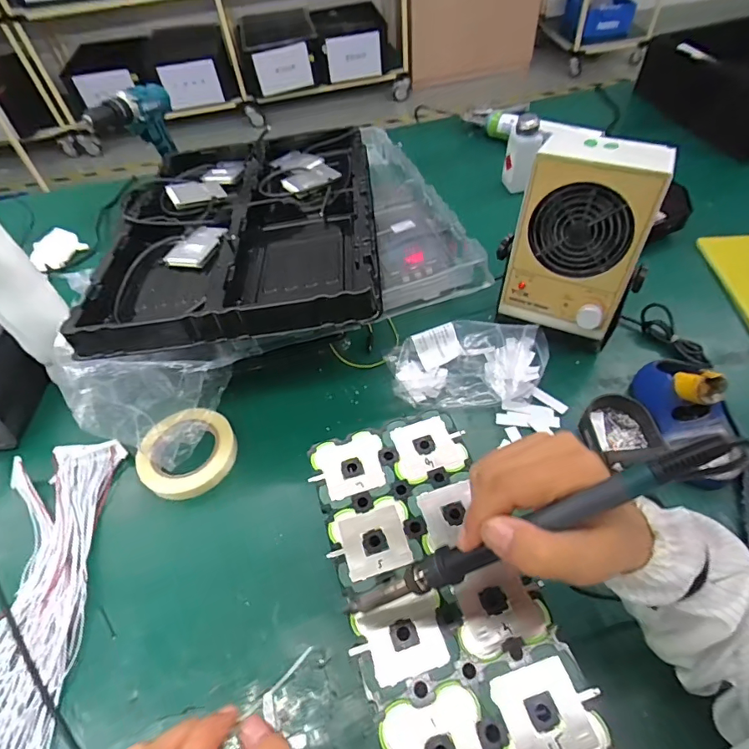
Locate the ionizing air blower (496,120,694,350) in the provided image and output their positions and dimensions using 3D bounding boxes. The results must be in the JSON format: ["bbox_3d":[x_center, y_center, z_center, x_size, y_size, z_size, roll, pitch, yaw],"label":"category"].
[{"bbox_3d":[0.260,-0.168,0.591,0.166,0.227,0.132,16,56,17],"label":"ionizing air blower"}]

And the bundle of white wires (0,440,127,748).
[{"bbox_3d":[-0.354,0.278,0.463,0.166,0.019,0.455,-16,53,-7],"label":"bundle of white wires"}]

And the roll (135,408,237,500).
[{"bbox_3d":[-0.237,0.096,0.586,0.116,0.030,0.105,-38,58,-21],"label":"roll"}]

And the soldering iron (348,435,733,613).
[{"bbox_3d":[0.072,0.091,0.253,0.227,0.014,0.016,-36,47,26],"label":"soldering iron"}]

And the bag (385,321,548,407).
[{"bbox_3d":[0.126,-0.018,0.626,0.210,0.056,0.115,-3,52,4],"label":"bag"}]

